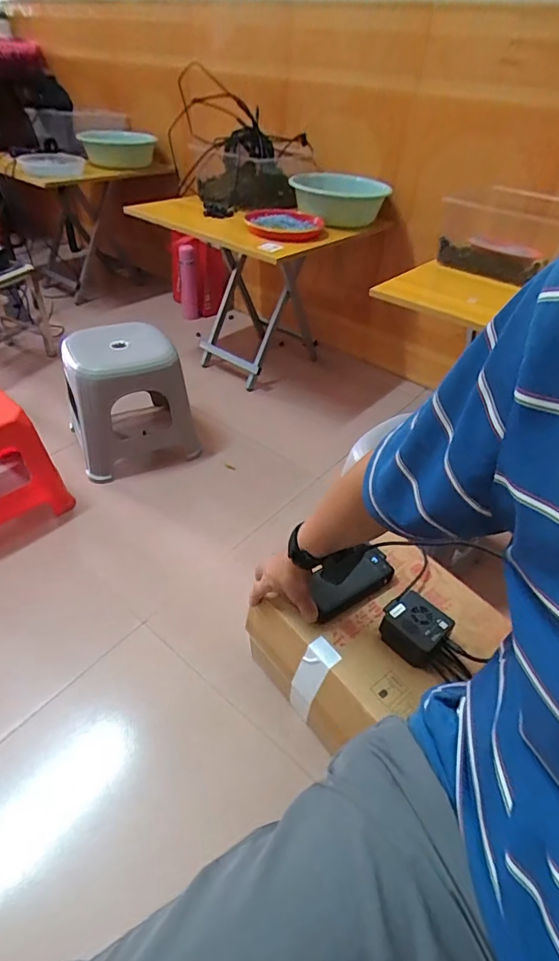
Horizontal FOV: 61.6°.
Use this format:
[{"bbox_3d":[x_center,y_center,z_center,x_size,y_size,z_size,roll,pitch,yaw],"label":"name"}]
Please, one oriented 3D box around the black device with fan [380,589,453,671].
[{"bbox_3d":[0.195,0.216,0.687,0.077,0.055,0.087,-31,53,-34],"label":"black device with fan"}]

